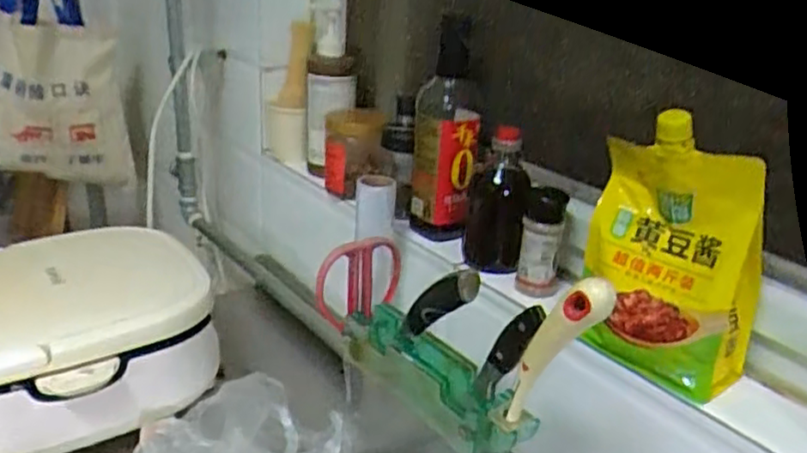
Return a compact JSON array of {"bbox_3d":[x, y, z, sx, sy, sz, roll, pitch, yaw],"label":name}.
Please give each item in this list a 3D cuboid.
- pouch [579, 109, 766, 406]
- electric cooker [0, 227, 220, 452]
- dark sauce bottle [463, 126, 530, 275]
[{"bbox_3d":[0.207,0.022,0.520,0.133,0.198,0.062,15,26,24],"label":"pouch"},{"bbox_3d":[-0.388,0.133,0.758,0.314,0.145,0.232,-16,31,-39],"label":"electric cooker"},{"bbox_3d":[0.097,-0.020,0.703,0.060,0.163,0.071,6,24,6],"label":"dark sauce bottle"}]

